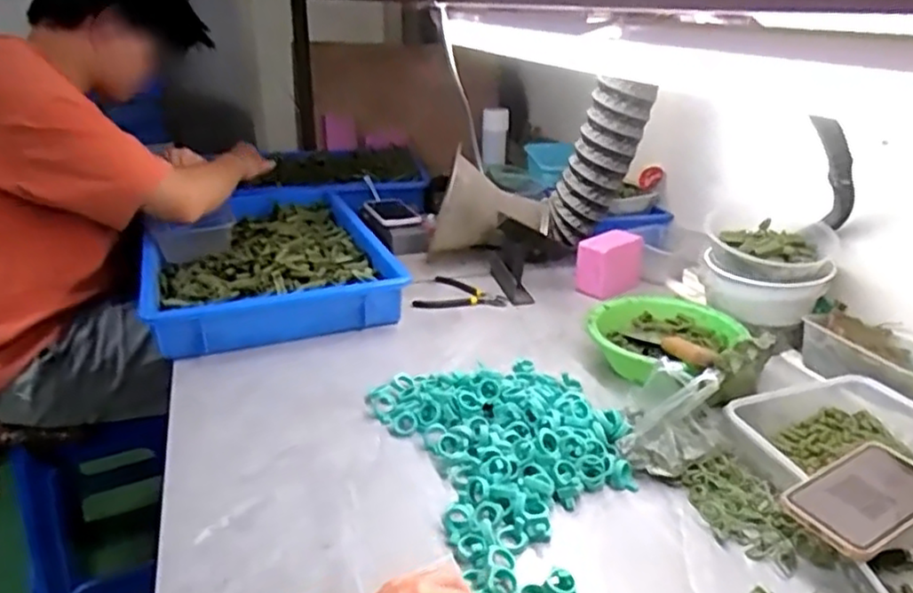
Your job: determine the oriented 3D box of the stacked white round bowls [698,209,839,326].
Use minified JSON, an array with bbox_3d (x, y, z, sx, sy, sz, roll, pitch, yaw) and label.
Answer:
[{"bbox_3d":[0.435,-0.047,0.951,0.156,0.116,0.145,0,24,0],"label":"stacked white round bowls"}]

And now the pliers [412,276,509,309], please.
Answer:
[{"bbox_3d":[0.014,0.000,1.122,0.137,0.019,0.127,9,24,16],"label":"pliers"}]

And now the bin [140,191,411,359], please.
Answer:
[{"bbox_3d":[-0.338,-0.086,1.203,0.390,0.084,0.590,-7,25,-20],"label":"bin"}]

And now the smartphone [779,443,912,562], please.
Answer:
[{"bbox_3d":[0.362,0.174,0.598,0.160,0.012,0.077,-14,38,-29],"label":"smartphone"}]

